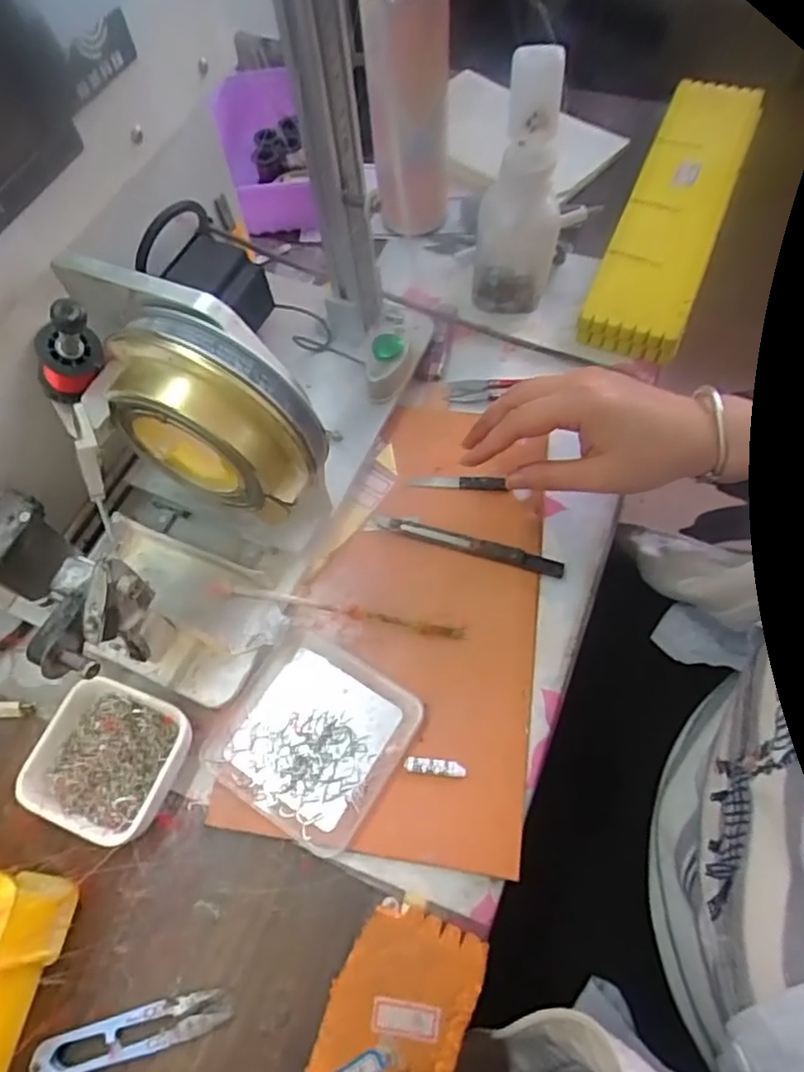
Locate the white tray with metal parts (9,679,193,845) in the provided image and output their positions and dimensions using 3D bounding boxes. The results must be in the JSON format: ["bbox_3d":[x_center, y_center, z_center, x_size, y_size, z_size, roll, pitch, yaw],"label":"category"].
[{"bbox_3d":[-0.178,0.137,0.391,0.083,0.024,0.081,18,66,12],"label":"white tray with metal parts"}]

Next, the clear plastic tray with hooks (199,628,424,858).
[{"bbox_3d":[-0.057,0.123,0.399,0.109,0.015,0.109,29,69,17],"label":"clear plastic tray with hooks"}]

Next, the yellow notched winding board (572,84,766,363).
[{"bbox_3d":[0.254,-0.306,0.588,0.083,0.029,0.350,21,66,13],"label":"yellow notched winding board"}]

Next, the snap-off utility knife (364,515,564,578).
[{"bbox_3d":[0.043,0.005,0.456,0.143,0.011,0.015,14,65,10],"label":"snap-off utility knife"}]

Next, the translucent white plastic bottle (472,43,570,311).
[{"bbox_3d":[0.091,-0.272,0.492,0.063,0.181,0.077,5,64,6],"label":"translucent white plastic bottle"}]

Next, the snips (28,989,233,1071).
[{"bbox_3d":[-0.144,0.264,0.339,0.100,0.010,0.021,-15,63,-4],"label":"snips"}]

